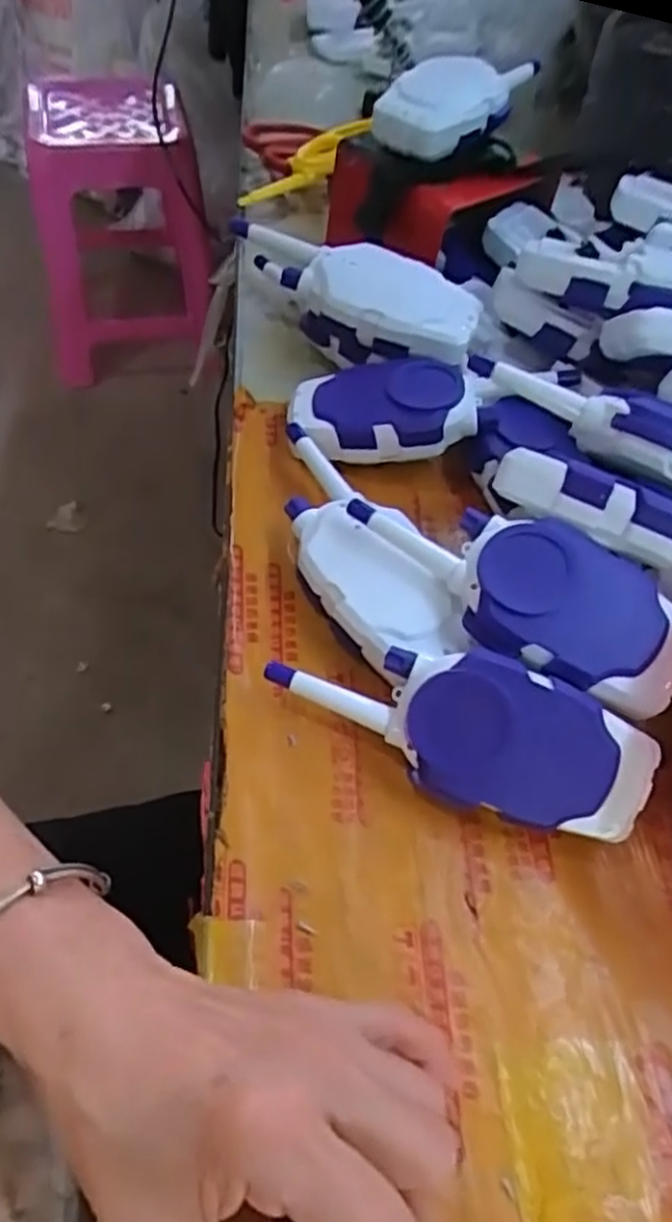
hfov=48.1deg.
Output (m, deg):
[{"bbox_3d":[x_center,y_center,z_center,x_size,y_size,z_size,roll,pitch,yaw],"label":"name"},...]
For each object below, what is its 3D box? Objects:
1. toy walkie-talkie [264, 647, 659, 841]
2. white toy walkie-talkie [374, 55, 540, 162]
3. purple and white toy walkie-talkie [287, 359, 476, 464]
[{"bbox_3d":[0.055,0.048,0.338,0.163,0.040,0.063,19,91,12],"label":"toy walkie-talkie"},{"bbox_3d":[0.091,-0.347,0.506,0.047,0.033,0.146,39,61,20],"label":"white toy walkie-talkie"},{"bbox_3d":[0.028,-0.119,0.448,0.107,0.030,0.062,-7,55,10],"label":"purple and white toy walkie-talkie"}]

